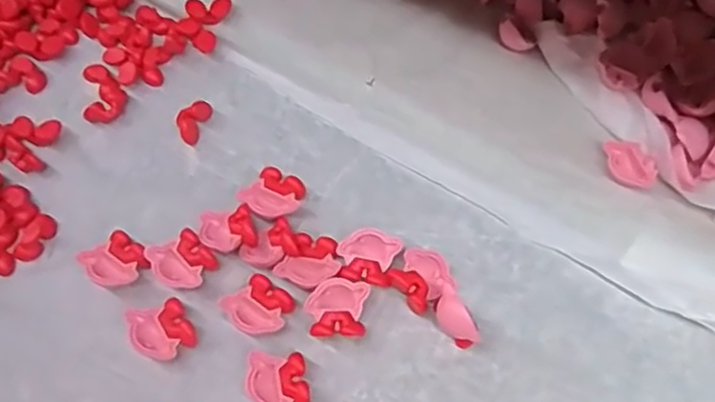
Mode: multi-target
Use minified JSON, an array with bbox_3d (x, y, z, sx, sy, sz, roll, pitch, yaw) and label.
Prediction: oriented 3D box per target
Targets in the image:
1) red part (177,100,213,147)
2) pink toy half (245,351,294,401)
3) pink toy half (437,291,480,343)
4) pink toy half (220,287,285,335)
[{"bbox_3d":[-0.111,-0.054,0.456,0.015,0.013,0.031,17,67,7],"label":"red part"},{"bbox_3d":[-0.050,0.104,0.378,0.022,0.015,0.036,-13,67,-6],"label":"pink toy half"},{"bbox_3d":[0.057,0.071,0.389,0.018,0.028,0.031,-35,71,-15],"label":"pink toy half"},{"bbox_3d":[-0.062,0.066,0.396,0.037,0.010,0.021,33,70,14],"label":"pink toy half"}]

